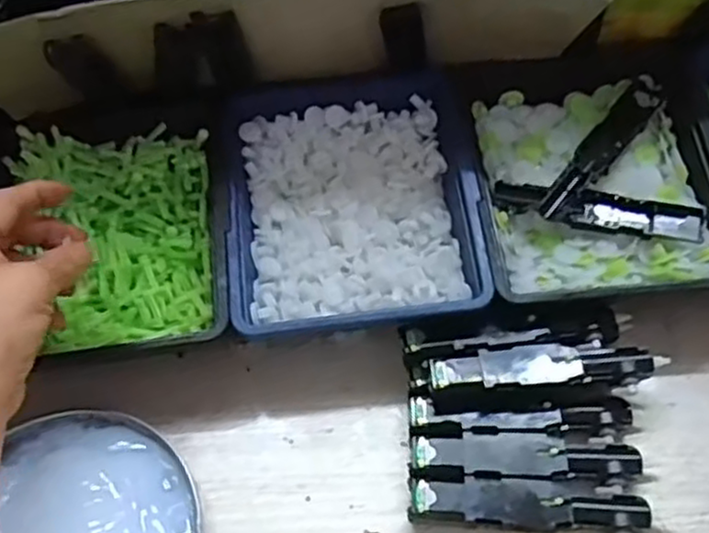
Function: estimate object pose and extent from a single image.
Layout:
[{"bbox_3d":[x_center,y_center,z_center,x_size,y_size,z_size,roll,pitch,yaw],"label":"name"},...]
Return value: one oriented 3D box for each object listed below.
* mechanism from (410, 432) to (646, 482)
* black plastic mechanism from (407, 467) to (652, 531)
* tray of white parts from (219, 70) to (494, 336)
[{"bbox_3d":[0.091,0.104,0.389,0.119,0.019,0.024,-1,56,2],"label":"mechanism"},{"bbox_3d":[0.089,0.123,0.375,0.118,0.019,0.027,2,56,5],"label":"black plastic mechanism"},{"bbox_3d":[-0.001,-0.044,0.433,0.146,0.033,0.166,-6,56,-1],"label":"tray of white parts"}]

